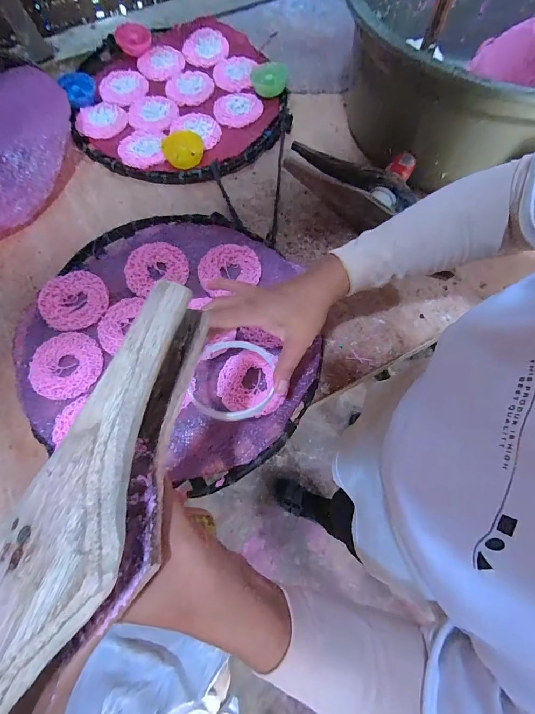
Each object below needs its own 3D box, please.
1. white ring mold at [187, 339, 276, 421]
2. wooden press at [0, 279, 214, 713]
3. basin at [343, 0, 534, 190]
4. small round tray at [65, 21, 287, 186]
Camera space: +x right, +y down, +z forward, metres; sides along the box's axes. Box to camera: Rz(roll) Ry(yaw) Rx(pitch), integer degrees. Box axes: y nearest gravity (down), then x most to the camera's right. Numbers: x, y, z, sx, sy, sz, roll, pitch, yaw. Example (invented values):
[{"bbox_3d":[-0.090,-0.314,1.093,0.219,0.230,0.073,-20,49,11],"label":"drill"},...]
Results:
[{"bbox_3d":[-0.032,0.019,0.341,0.079,0.011,0.092,10,50,2],"label":"white ring mold"},{"bbox_3d":[-0.089,0.091,0.163,0.055,0.046,0.272,18,74,5],"label":"wooden press"},{"bbox_3d":[0.307,-0.428,0.499,0.378,0.174,0.388,0,69,0],"label":"basin"},{"bbox_3d":[-0.147,-0.431,0.566,0.337,0.026,0.347,0,69,0],"label":"small round tray"}]

